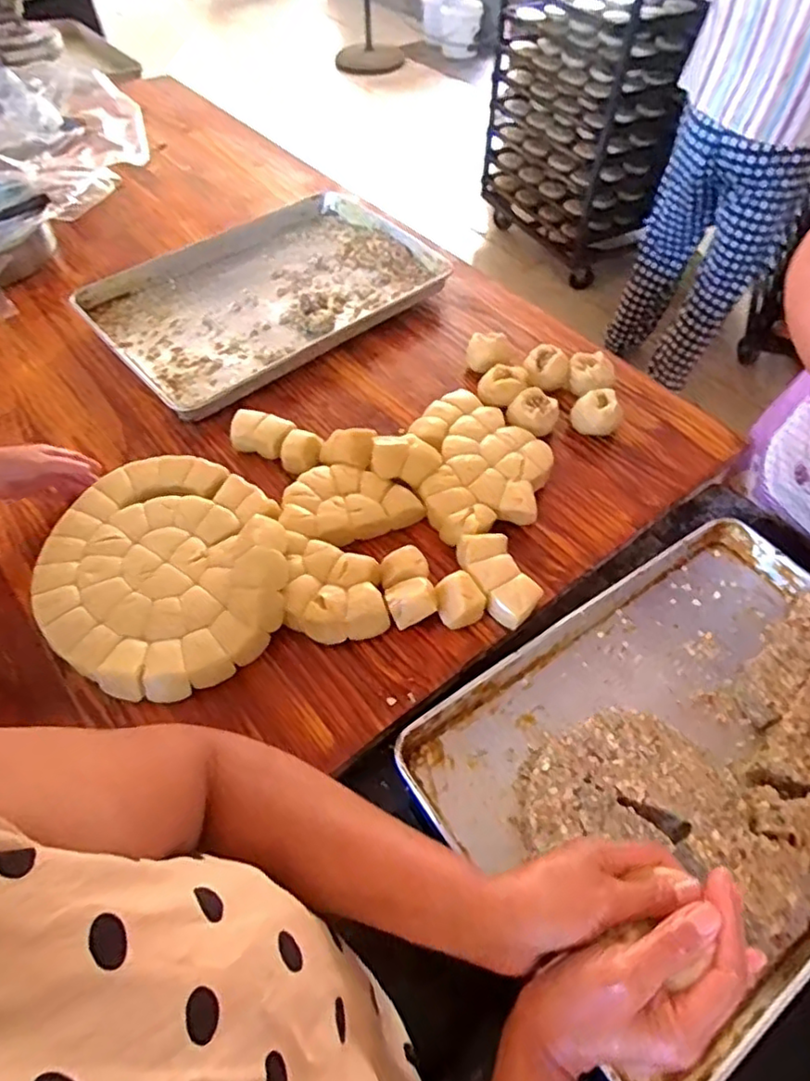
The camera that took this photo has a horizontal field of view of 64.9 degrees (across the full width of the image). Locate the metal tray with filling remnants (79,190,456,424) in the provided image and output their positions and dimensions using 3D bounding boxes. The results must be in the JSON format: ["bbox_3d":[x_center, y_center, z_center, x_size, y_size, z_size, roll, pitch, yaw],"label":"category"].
[{"bbox_3d":[-0.243,-0.476,1.202,0.630,0.040,0.406,-35,61,-23],"label":"metal tray with filling remnants"}]

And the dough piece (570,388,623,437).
[{"bbox_3d":[0.299,-0.196,1.000,0.072,0.065,0.061,-3,54,-2],"label":"dough piece"}]

